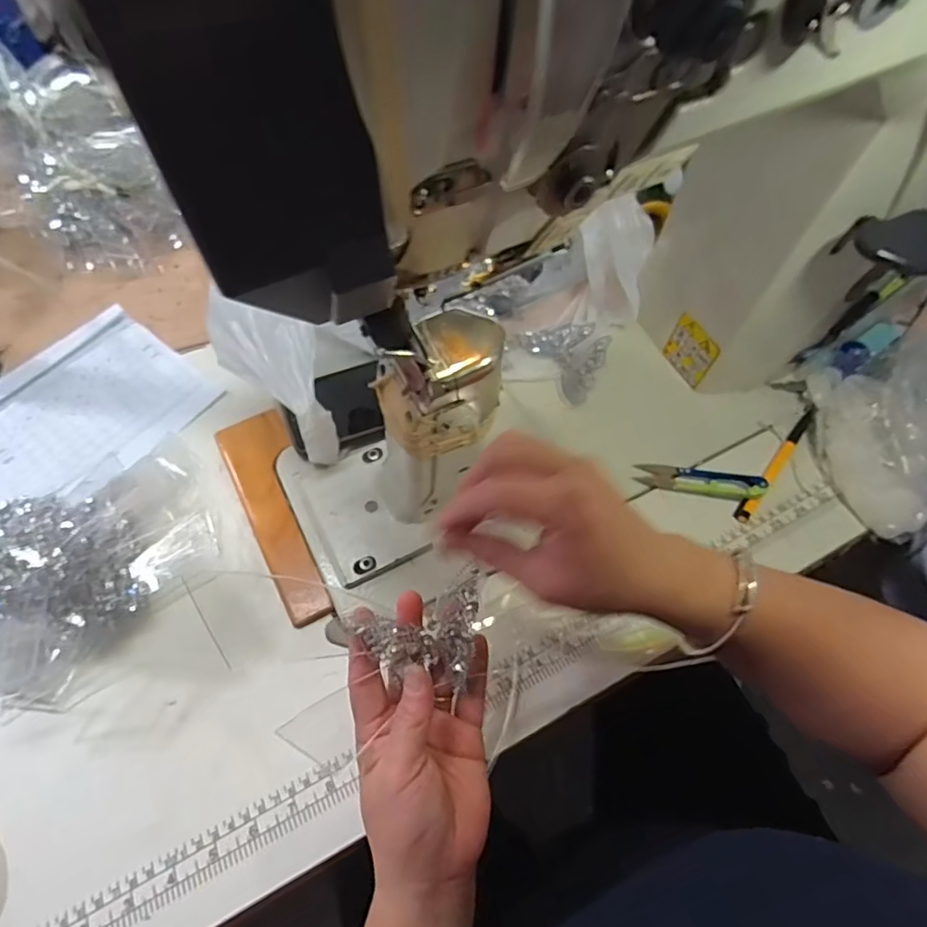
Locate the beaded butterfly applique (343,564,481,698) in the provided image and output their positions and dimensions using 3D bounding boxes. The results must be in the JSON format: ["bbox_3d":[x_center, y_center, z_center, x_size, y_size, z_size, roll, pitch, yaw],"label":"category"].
[{"bbox_3d":[-0.020,0.104,0.338,0.080,0.014,0.059,-17,92,-26],"label":"beaded butterfly applique"}]

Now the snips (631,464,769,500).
[{"bbox_3d":[0.200,0.016,0.491,0.101,0.013,0.023,7,58,20],"label":"snips"}]

